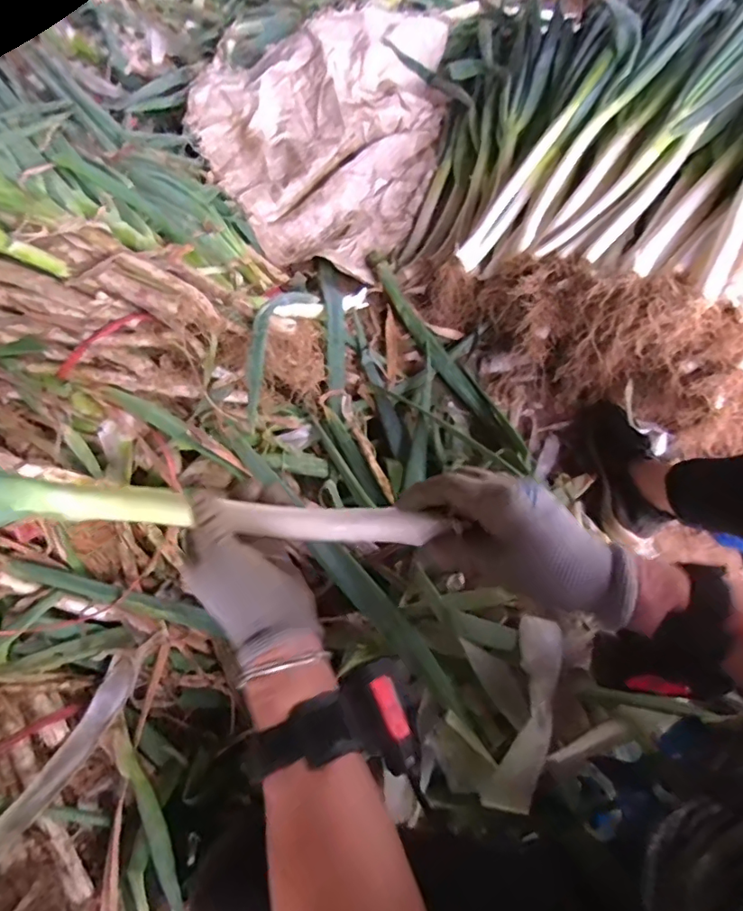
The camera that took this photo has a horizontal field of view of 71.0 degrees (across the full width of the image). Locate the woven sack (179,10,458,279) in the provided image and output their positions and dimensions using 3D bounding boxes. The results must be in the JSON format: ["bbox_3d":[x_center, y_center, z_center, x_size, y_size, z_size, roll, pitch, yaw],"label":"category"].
[{"bbox_3d":[-0.134,-0.769,1.209,0.565,0.161,0.785,12,63,9],"label":"woven sack"}]

